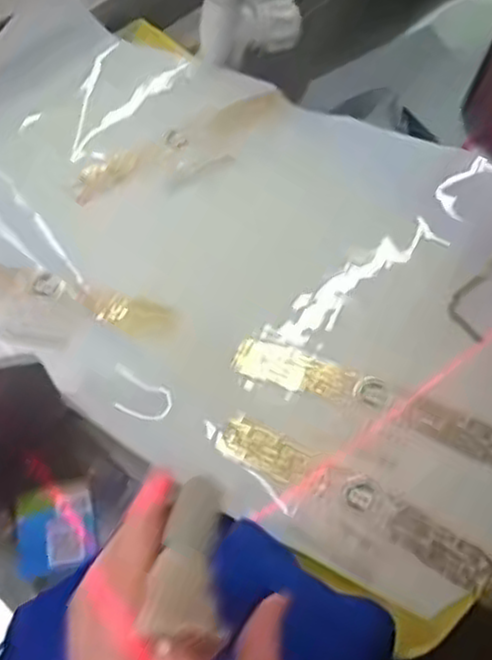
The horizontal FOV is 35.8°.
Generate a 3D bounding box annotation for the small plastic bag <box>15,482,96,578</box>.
[{"bbox_3d":[-0.114,0.117,0.452,0.044,0.004,0.050,-10,63,-6],"label":"small plastic bag"}]

